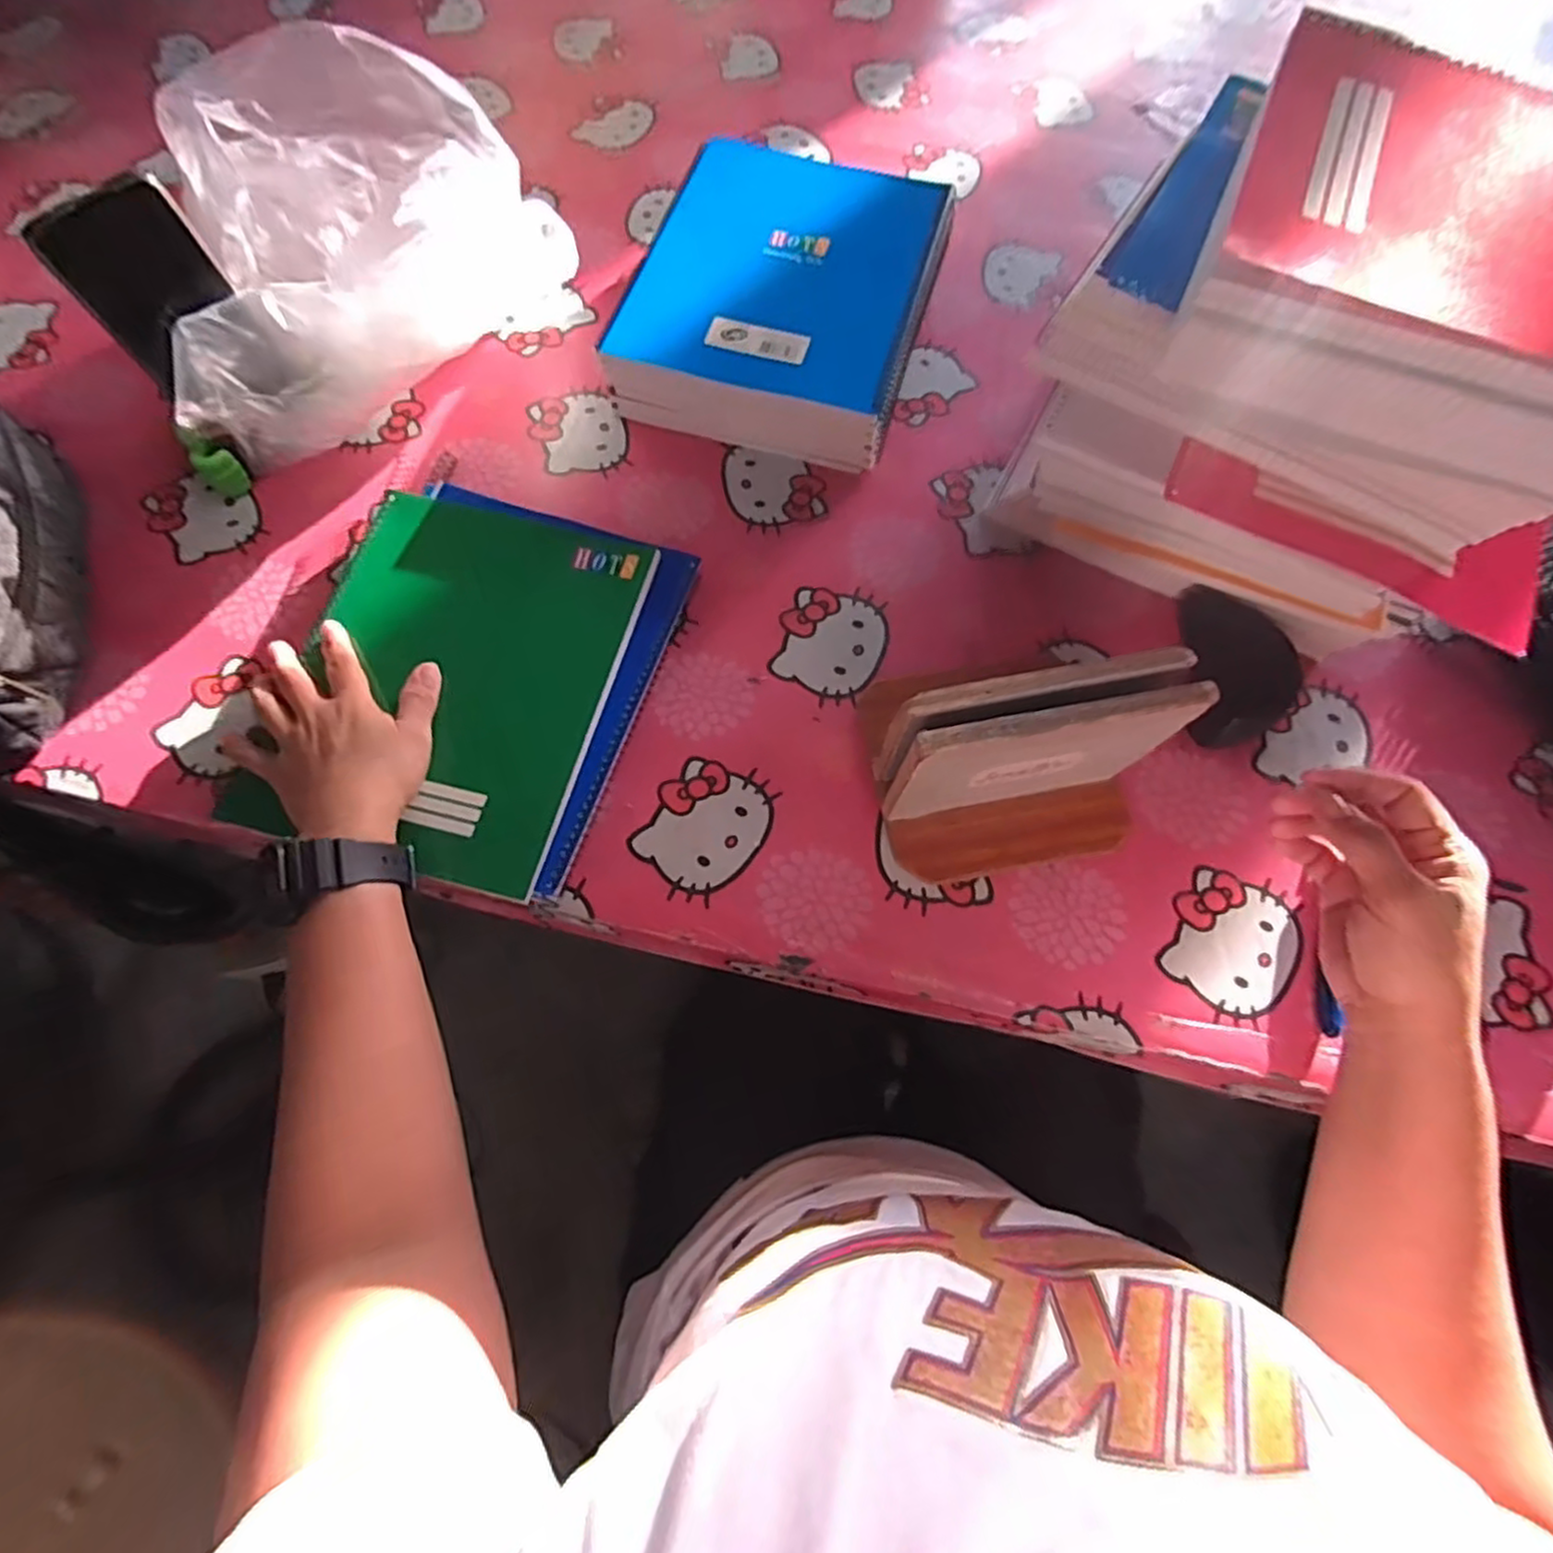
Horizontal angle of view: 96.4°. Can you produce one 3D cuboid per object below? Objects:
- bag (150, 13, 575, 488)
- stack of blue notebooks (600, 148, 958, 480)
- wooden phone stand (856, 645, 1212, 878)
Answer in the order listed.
[{"bbox_3d":[-0.289,-0.389,0.511,0.250,0.133,0.272,-11,72,-5],"label":"bag"},{"bbox_3d":[0.008,-0.369,0.543,0.207,0.065,0.249,17,72,5],"label":"stack of blue notebooks"},{"bbox_3d":[0.140,-0.023,0.396,0.157,0.111,0.128,-9,72,-4],"label":"wooden phone stand"}]

